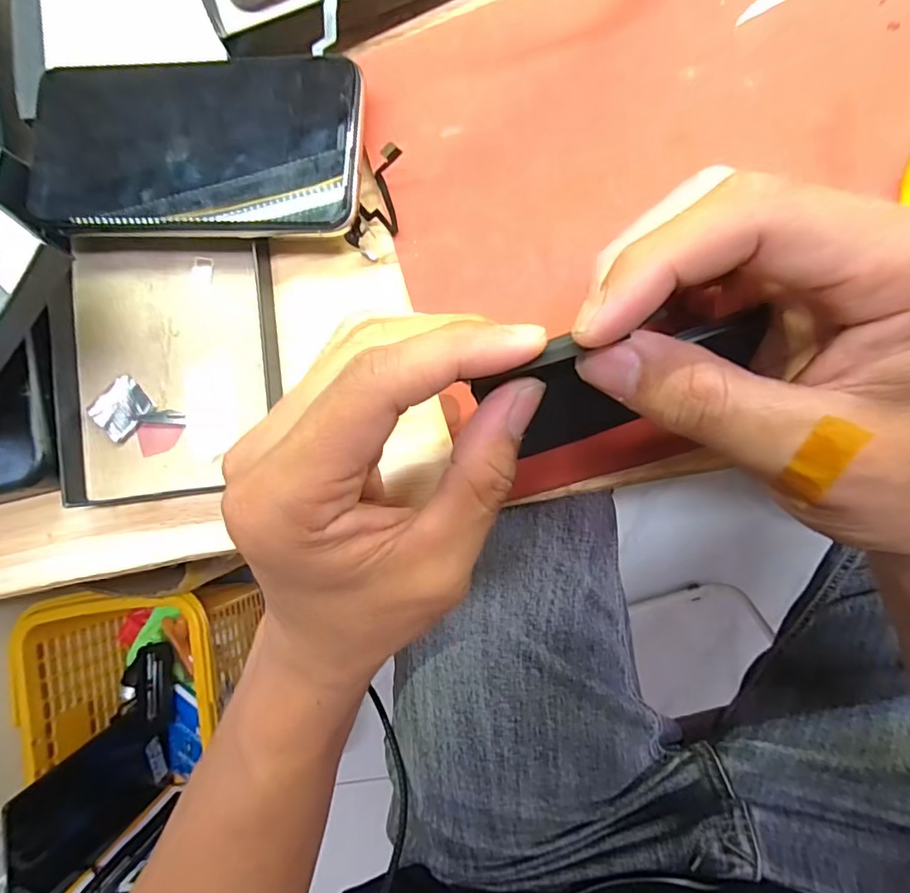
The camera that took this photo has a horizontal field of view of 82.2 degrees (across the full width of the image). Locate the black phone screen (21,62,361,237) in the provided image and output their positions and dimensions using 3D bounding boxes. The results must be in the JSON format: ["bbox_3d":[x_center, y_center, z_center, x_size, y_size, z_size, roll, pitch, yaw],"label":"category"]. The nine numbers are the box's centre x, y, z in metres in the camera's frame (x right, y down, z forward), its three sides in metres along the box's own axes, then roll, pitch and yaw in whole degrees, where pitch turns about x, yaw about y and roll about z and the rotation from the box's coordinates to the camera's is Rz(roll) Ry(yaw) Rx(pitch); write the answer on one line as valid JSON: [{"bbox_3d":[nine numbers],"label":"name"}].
[{"bbox_3d":[-0.104,-0.118,0.211,0.135,0.008,0.068,2,90,7],"label":"black phone screen"}]

